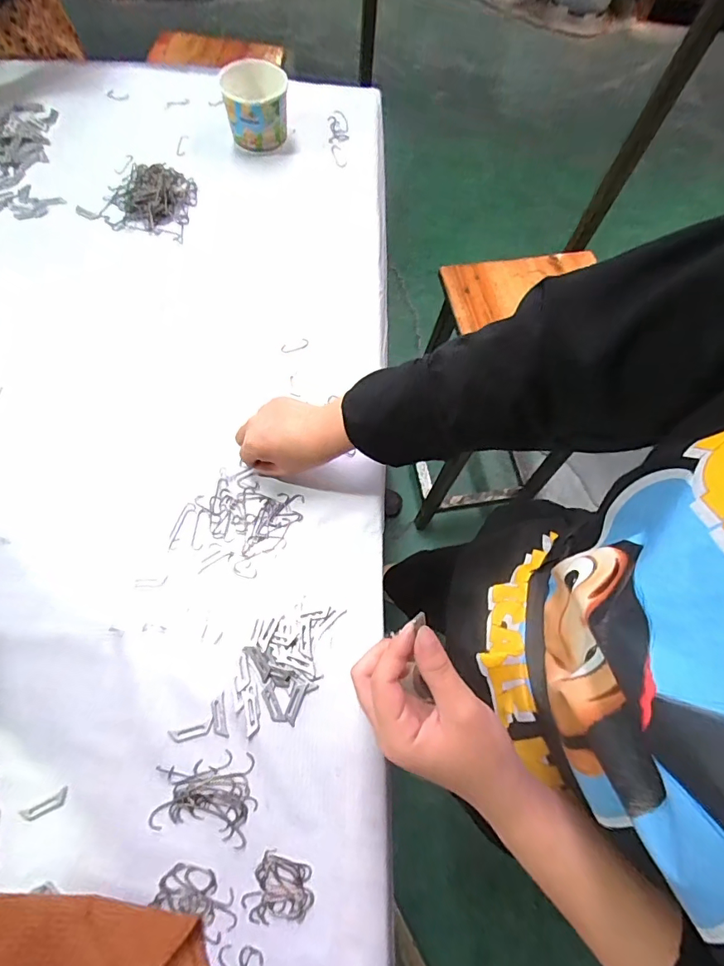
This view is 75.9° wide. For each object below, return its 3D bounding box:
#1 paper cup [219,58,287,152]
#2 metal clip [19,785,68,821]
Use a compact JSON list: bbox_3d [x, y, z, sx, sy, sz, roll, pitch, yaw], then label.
[{"bbox_3d":[-0.148,-0.527,0.657,0.086,0.087,0.079,1,67,-3],"label":"paper cup"},{"bbox_3d":[-0.252,0.257,0.368,0.037,0.004,0.012,-27,71,-13],"label":"metal clip"}]

